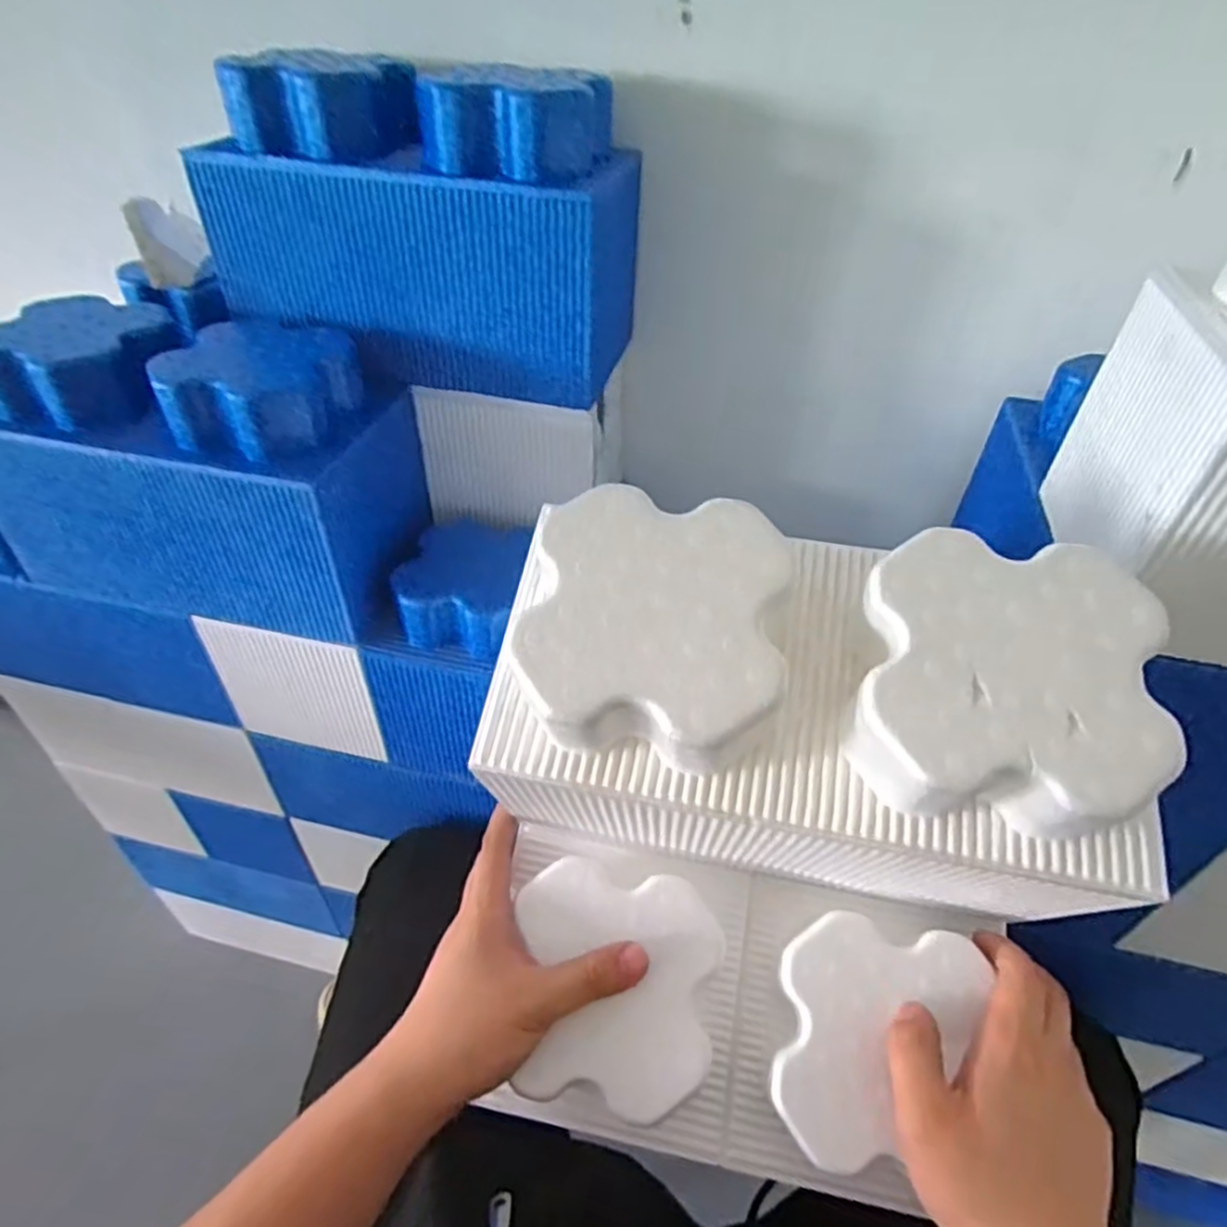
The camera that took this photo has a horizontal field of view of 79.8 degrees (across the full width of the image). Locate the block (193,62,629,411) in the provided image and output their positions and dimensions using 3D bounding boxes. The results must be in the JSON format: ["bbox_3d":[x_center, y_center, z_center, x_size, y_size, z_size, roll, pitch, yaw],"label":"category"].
[{"bbox_3d":[-0.138,-0.297,0.568,0.295,0.199,0.159,12,43,11],"label":"block"}]

